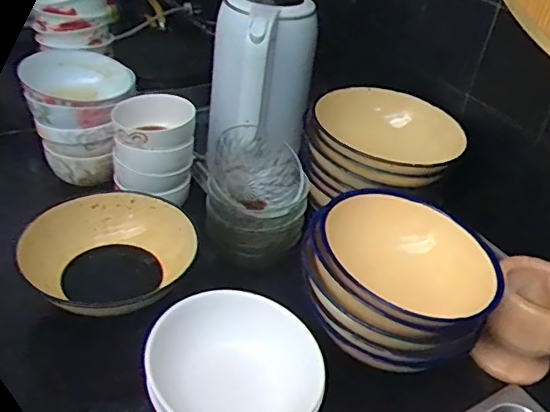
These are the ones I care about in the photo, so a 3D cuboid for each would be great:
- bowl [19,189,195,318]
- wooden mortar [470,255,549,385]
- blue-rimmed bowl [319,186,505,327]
[{"bbox_3d":[-0.185,0.061,0.644,0.174,0.061,0.179,15,36,10],"label":"bowl"},{"bbox_3d":[0.278,0.113,0.606,0.092,0.154,0.083,26,40,24],"label":"wooden mortar"},{"bbox_3d":[0.137,0.060,0.588,0.160,0.059,0.184,-19,43,-31],"label":"blue-rimmed bowl"}]

